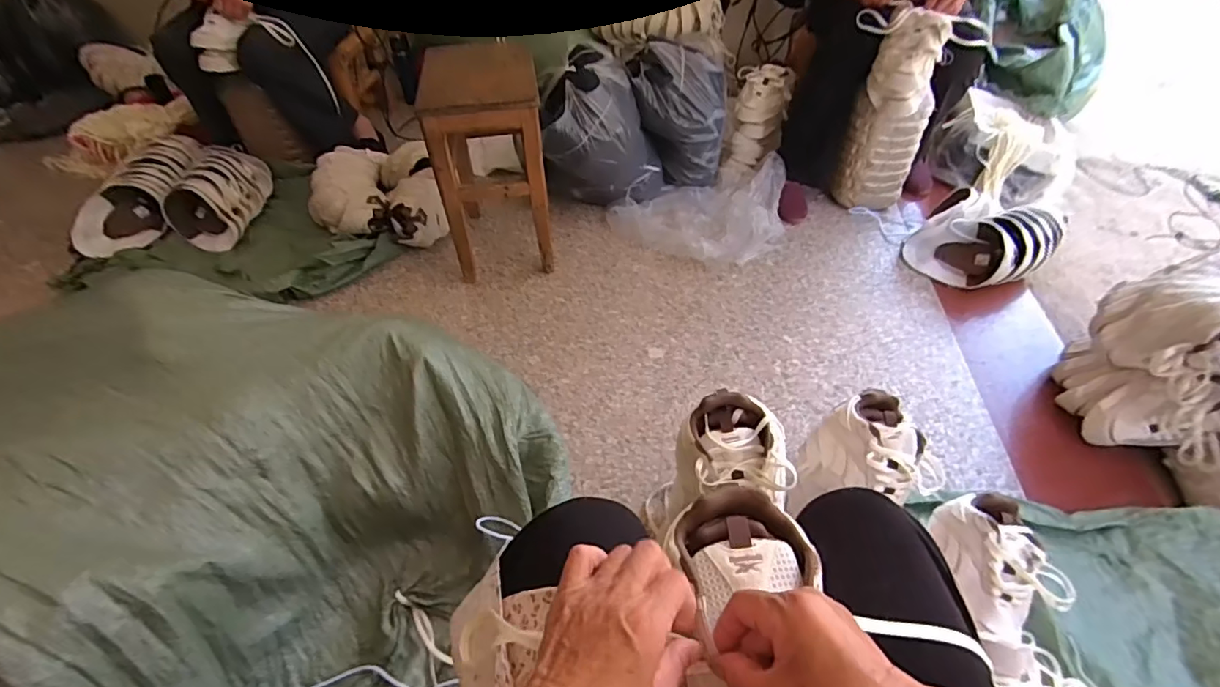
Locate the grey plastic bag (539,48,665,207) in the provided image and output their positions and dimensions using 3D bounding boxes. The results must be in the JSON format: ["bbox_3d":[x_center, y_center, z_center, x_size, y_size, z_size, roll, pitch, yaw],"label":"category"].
[{"bbox_3d":[-0.018,-0.539,1.405,0.319,0.339,0.297,-5,46,-4],"label":"grey plastic bag"}]

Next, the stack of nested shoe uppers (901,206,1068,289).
[{"bbox_3d":[0.899,-0.226,1.270,0.328,0.136,0.136,9,47,8],"label":"stack of nested shoe uppers"}]

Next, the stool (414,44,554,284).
[{"bbox_3d":[-0.266,-0.419,1.219,0.219,0.397,0.319,-7,47,-6],"label":"stool"}]

